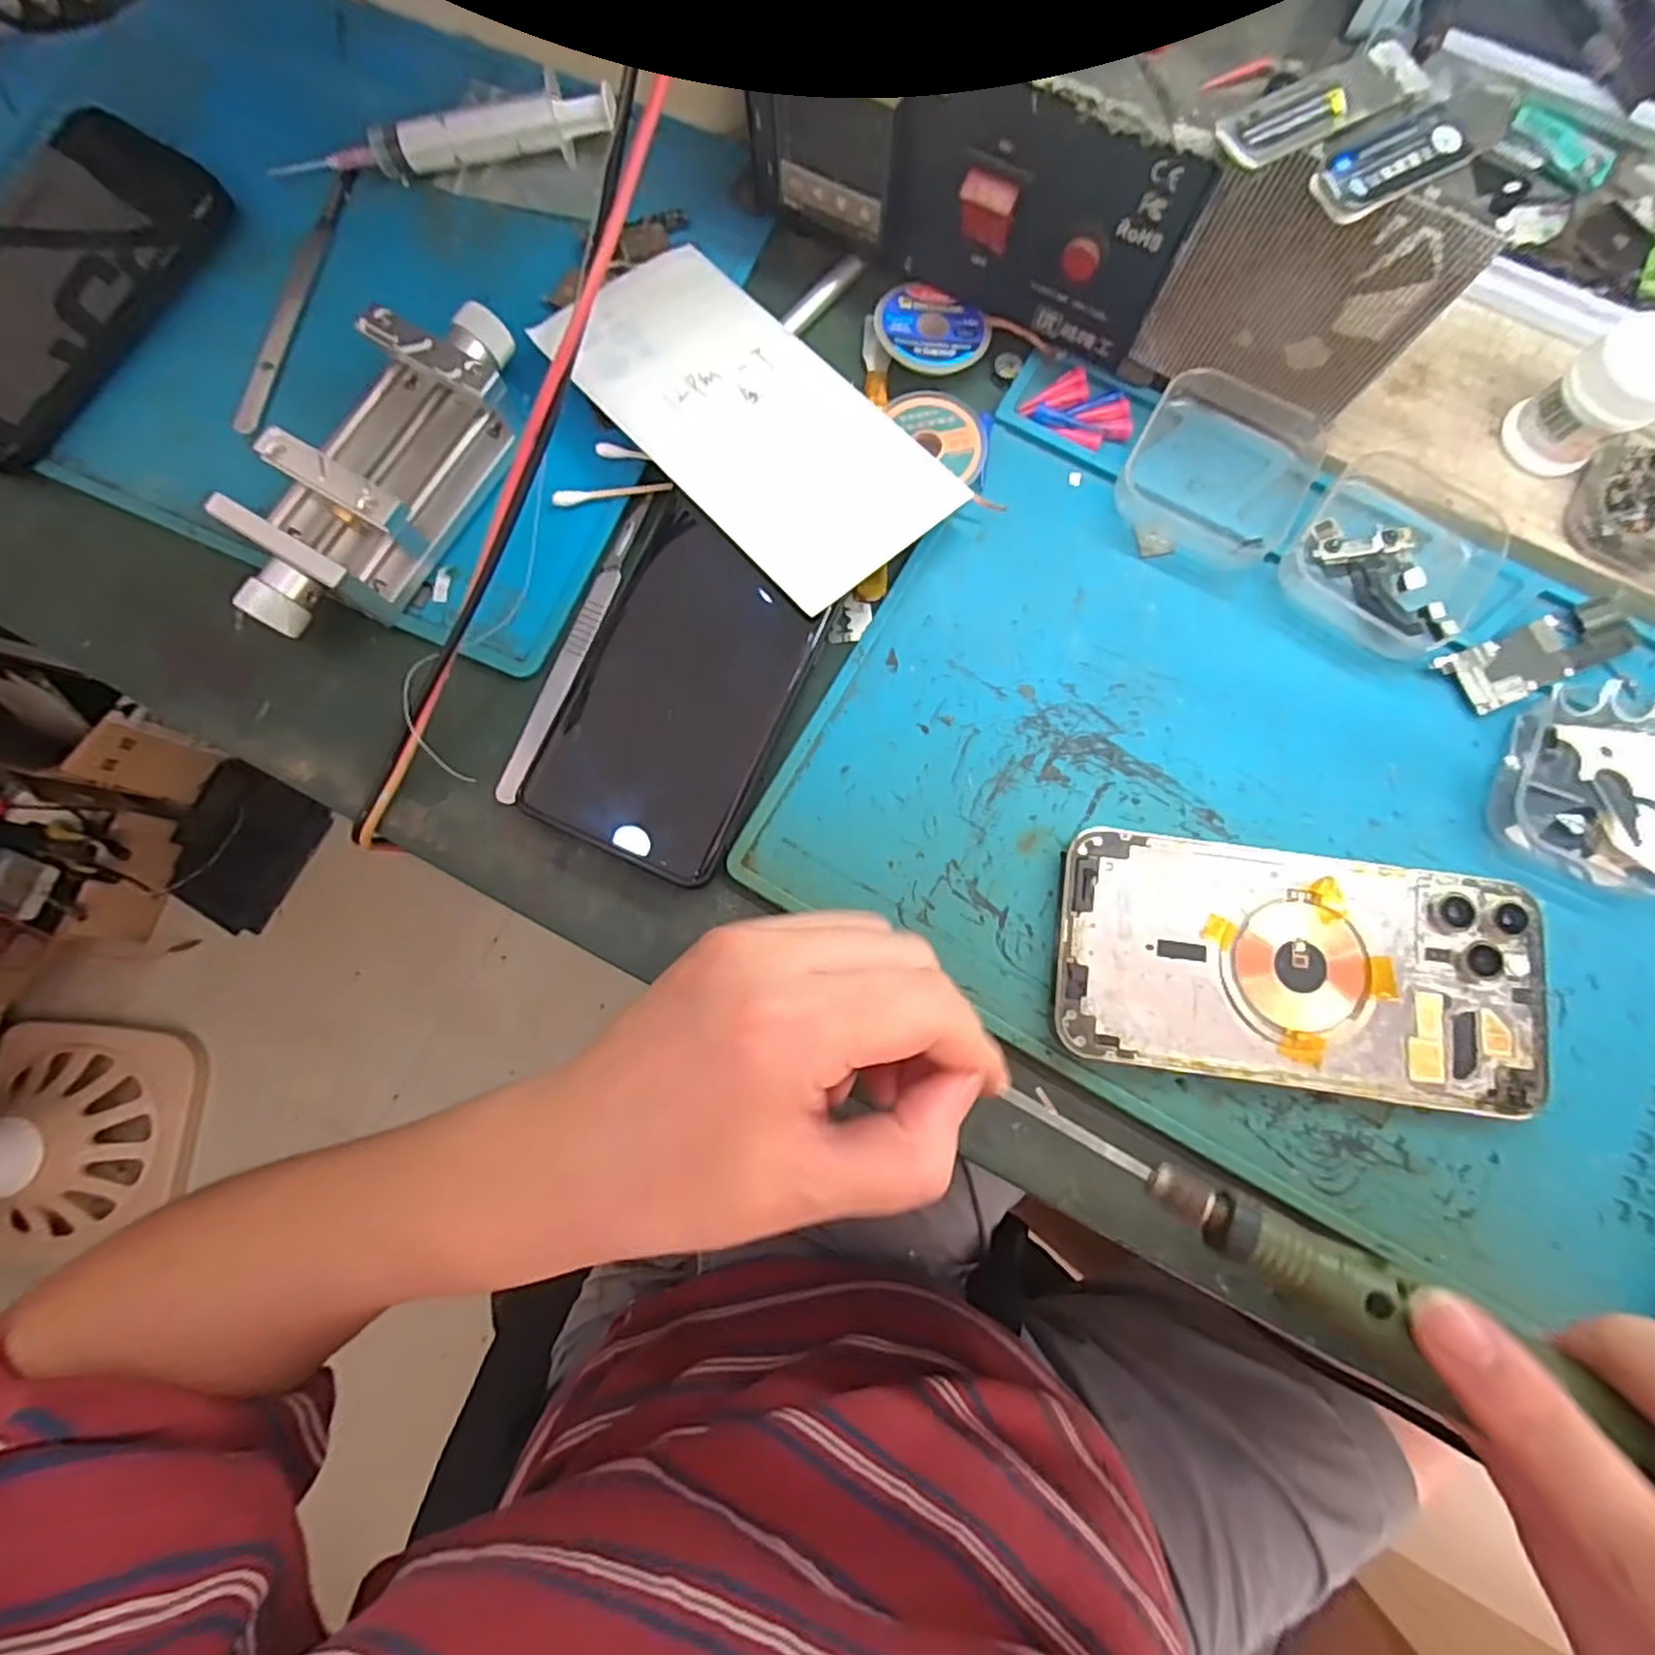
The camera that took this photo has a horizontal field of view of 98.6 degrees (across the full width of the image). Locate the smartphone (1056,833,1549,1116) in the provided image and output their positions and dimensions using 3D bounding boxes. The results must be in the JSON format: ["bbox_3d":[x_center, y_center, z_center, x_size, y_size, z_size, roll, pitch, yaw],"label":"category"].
[{"bbox_3d":[0.158,0.048,0.243,0.156,0.010,0.077,7,82,2],"label":"smartphone"}]

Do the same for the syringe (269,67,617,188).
[{"bbox_3d":[-0.155,-0.286,0.294,0.135,0.015,0.022,-7,81,0],"label":"syringe"}]

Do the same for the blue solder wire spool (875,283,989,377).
[{"bbox_3d":[0.041,-0.195,0.281,0.045,0.010,0.038,35,84,6],"label":"blue solder wire spool"}]

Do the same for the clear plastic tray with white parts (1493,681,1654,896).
[{"bbox_3d":[0.281,-0.010,0.244,0.084,0.015,0.063,22,82,4],"label":"clear plastic tray with white parts"}]

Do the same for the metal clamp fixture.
[{"bbox_3d":[-0.162,-0.130,0.260,0.053,0.033,0.134,30,83,5],"label":"metal clamp fixture"}]

